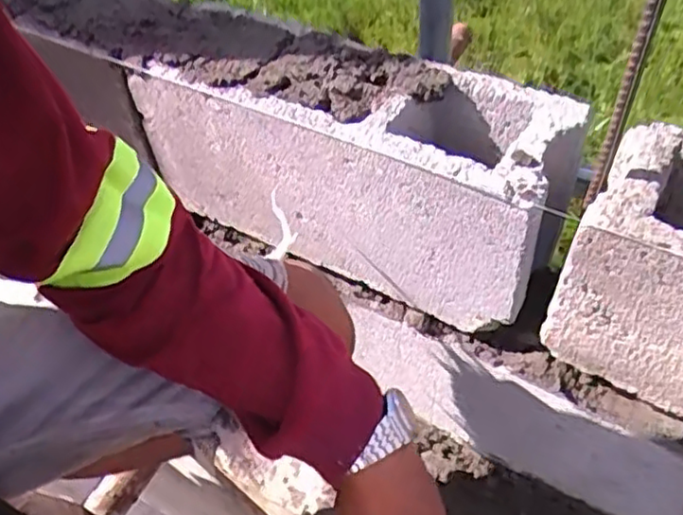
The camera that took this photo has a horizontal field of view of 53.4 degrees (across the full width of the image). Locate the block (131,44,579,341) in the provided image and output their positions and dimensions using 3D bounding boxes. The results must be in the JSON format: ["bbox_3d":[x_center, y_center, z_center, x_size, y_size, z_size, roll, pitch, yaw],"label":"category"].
[{"bbox_3d":[-0.004,-0.076,0.625,0.395,0.181,0.101,18,53,20],"label":"block"}]

